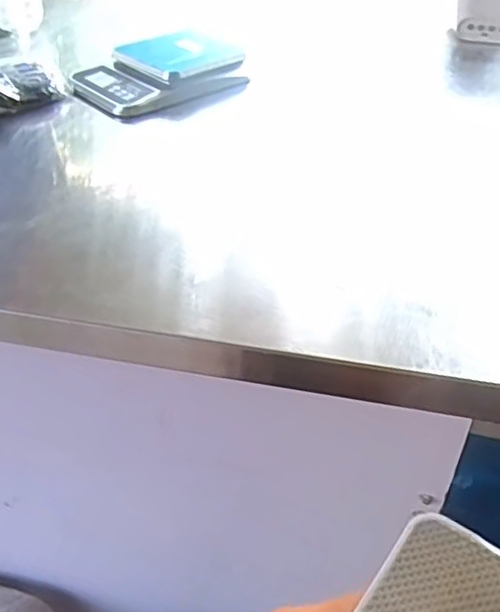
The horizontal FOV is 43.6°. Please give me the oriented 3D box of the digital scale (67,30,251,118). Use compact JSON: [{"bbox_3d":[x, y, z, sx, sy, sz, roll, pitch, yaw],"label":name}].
[{"bbox_3d":[-0.110,-0.274,0.745,0.185,0.047,0.133,-33,50,-32],"label":"digital scale"}]

